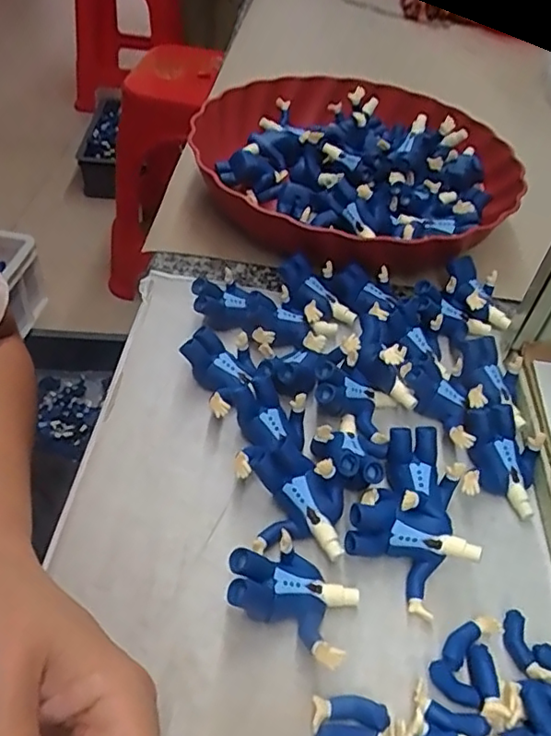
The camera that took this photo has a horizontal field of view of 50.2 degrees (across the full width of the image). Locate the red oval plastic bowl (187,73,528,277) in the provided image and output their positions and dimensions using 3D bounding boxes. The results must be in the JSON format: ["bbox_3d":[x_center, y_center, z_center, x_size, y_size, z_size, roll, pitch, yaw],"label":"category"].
[{"bbox_3d":[0.064,-0.165,0.456,0.242,0.050,0.249,27,50,17],"label":"red oval plastic bowl"}]

